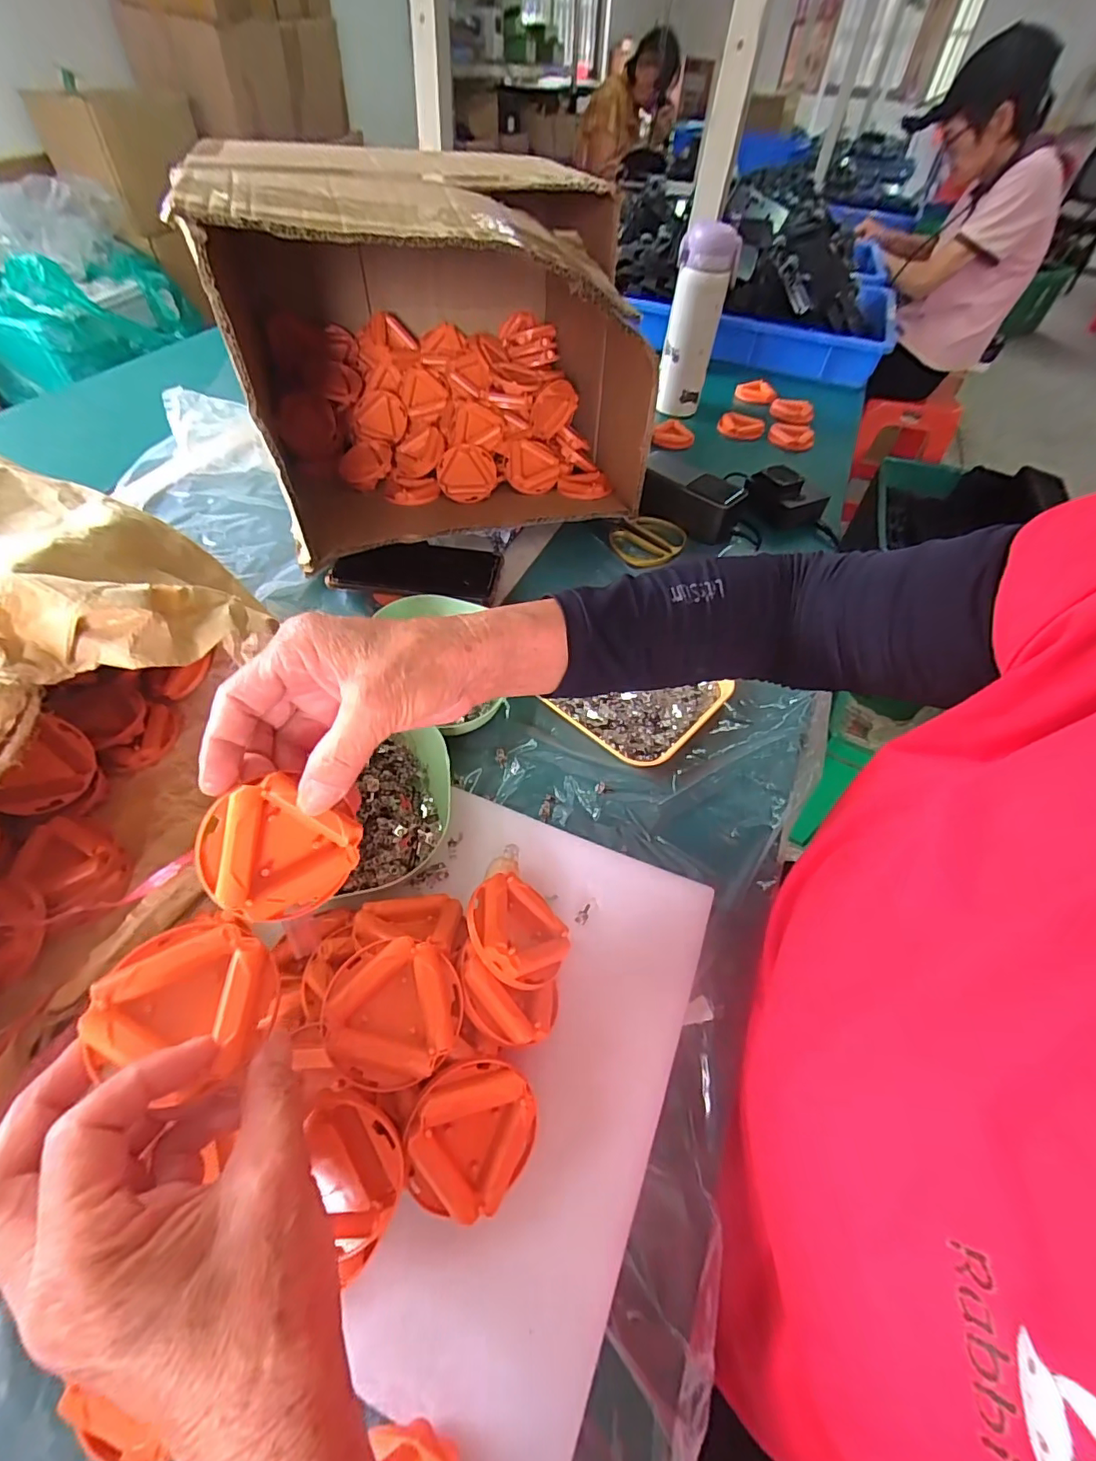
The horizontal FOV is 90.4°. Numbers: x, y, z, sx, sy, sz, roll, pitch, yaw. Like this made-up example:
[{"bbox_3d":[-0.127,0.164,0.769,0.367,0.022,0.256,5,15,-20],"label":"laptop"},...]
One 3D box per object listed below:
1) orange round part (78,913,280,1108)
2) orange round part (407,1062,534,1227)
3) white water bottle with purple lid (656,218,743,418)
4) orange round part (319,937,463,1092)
[{"bbox_3d":[-0.141,0.110,0.214,0.060,0.016,0.060,9,55,-14],"label":"orange round part"},{"bbox_3d":[-0.035,0.188,0.252,0.059,0.015,0.060,4,81,-22],"label":"orange round part"},{"bbox_3d":[0.204,-0.563,0.757,0.073,0.202,0.074,13,53,7],"label":"white water bottle with purple lid"},{"bbox_3d":[-0.073,0.133,0.260,0.059,0.022,0.061,1,53,-2],"label":"orange round part"}]

